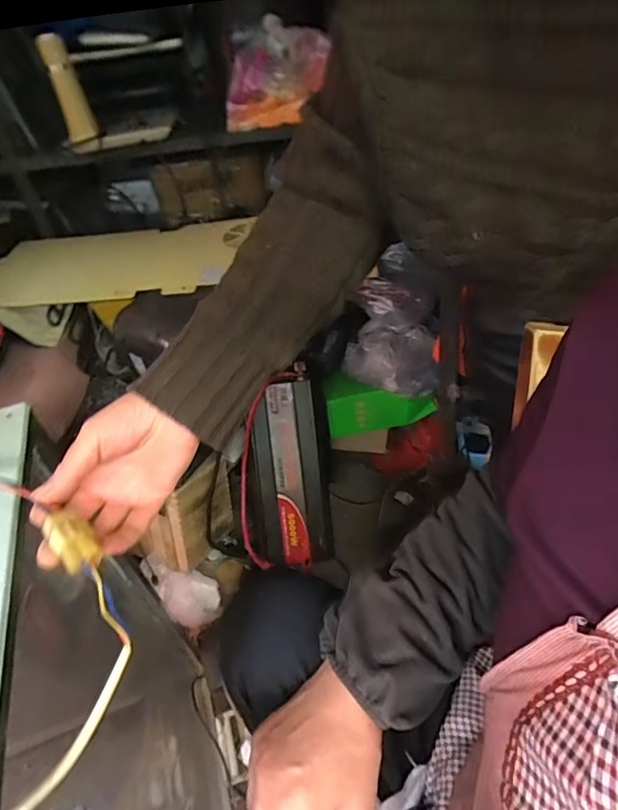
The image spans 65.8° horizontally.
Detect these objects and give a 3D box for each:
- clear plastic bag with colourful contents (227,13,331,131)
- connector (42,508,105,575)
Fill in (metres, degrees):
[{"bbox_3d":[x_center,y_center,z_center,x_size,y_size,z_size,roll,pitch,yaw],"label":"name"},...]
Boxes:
[{"bbox_3d":[-0.087,-0.797,1.164,0.231,0.206,0.128,-25,46,-19],"label":"clear plastic bag with colourful contents"},{"bbox_3d":[-0.155,0.090,0.314,0.039,0.019,0.025,29,53,32],"label":"connector"}]

